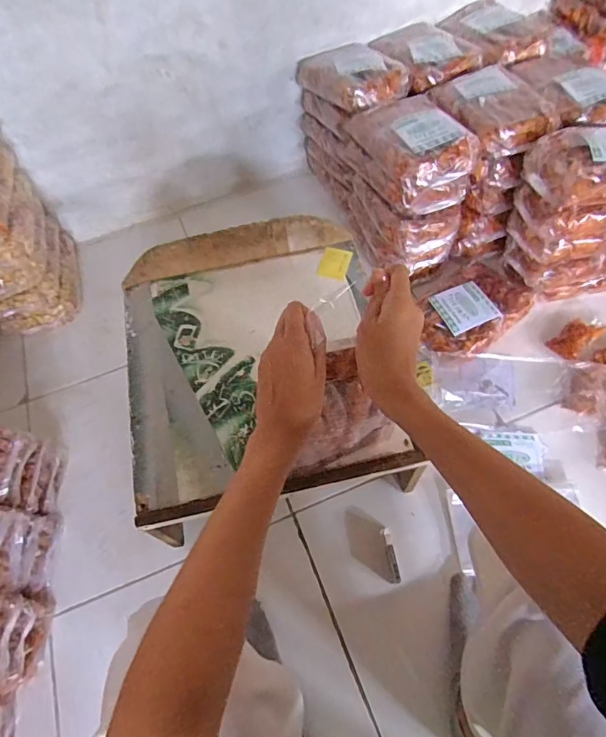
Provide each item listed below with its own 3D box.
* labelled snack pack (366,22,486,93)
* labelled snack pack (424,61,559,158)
[{"bbox_3d":[0.255,-0.682,1.001,0.164,0.066,0.247,-14,58,-4],"label":"labelled snack pack"},{"bbox_3d":[0.358,-0.488,0.868,0.178,0.042,0.255,-14,58,-4],"label":"labelled snack pack"}]

